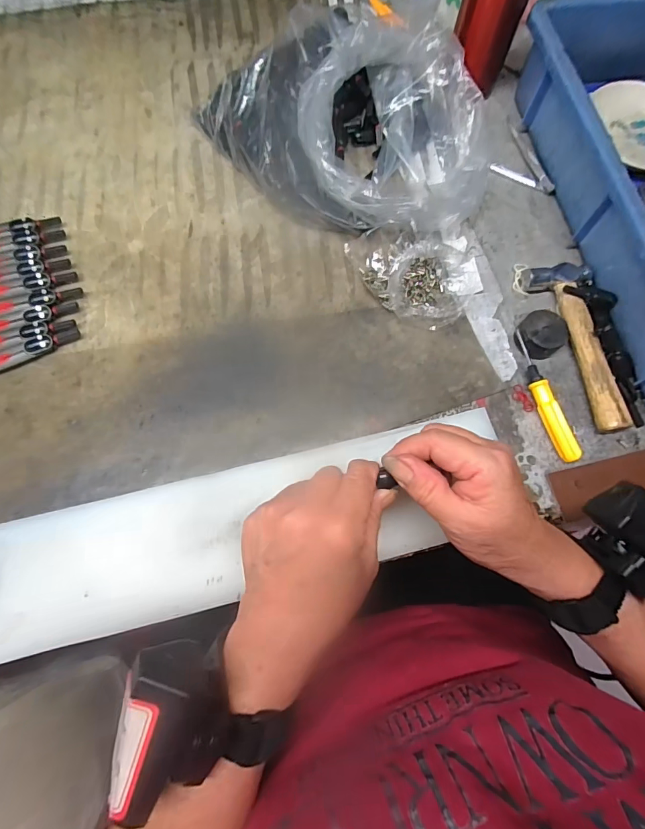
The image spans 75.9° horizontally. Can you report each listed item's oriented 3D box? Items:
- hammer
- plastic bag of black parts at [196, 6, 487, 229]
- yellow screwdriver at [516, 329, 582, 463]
[{"bbox_3d":[0.229,-0.062,0.359,0.059,0.022,0.157,-9,74,-5],"label":"hammer"},{"bbox_3d":[0.021,-0.270,0.383,0.268,0.081,0.190,14,73,2],"label":"plastic bag of black parts"},{"bbox_3d":[0.184,-0.015,0.348,0.014,0.016,0.113,-15,75,-6],"label":"yellow screwdriver"}]

